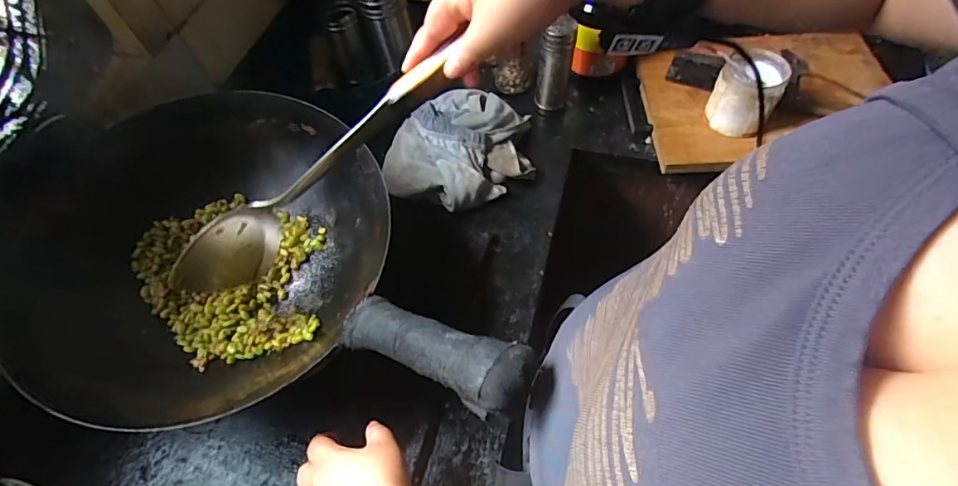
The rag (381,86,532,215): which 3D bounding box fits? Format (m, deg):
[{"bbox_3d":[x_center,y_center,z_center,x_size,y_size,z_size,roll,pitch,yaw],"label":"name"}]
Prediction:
[{"bbox_3d":[-0.026,-0.144,0.723,0.236,0.072,0.193,-38,64,-17],"label":"rag"}]

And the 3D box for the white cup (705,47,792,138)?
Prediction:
[{"bbox_3d":[0.390,-0.217,0.703,0.086,0.097,0.086,-2,59,3],"label":"white cup"}]

